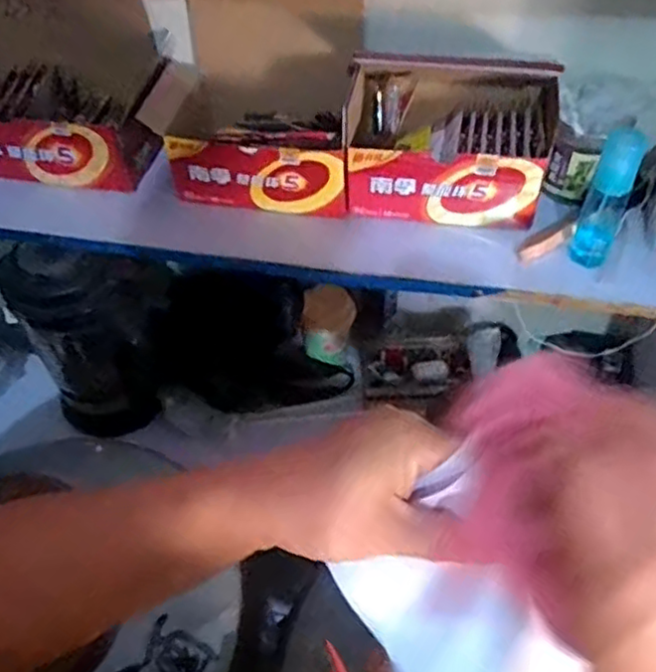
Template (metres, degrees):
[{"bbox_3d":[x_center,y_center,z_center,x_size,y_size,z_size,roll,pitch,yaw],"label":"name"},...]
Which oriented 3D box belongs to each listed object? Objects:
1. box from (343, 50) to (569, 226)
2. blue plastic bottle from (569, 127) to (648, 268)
[{"bbox_3d":[0.127,-0.218,0.701,0.205,0.138,0.139,4,50,7],"label":"box"},{"bbox_3d":[0.260,-0.128,0.626,0.038,0.138,0.040,22,54,21],"label":"blue plastic bottle"}]

